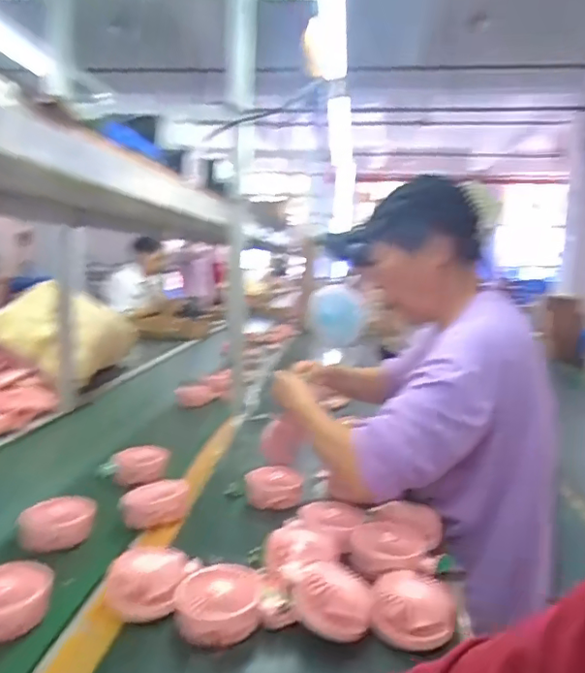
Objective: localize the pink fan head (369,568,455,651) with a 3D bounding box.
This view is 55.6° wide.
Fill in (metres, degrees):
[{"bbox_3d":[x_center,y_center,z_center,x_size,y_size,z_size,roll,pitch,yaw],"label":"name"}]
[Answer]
[{"bbox_3d":[0.133,0.297,0.614,0.088,0.038,0.089,5,9,13],"label":"pink fan head"}]

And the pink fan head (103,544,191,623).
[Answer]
[{"bbox_3d":[-0.165,0.277,0.633,0.089,0.040,0.085,1,9,-11],"label":"pink fan head"}]

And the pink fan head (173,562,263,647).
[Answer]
[{"bbox_3d":[-0.079,0.291,0.599,0.091,0.054,0.093,1,9,-11],"label":"pink fan head"}]

